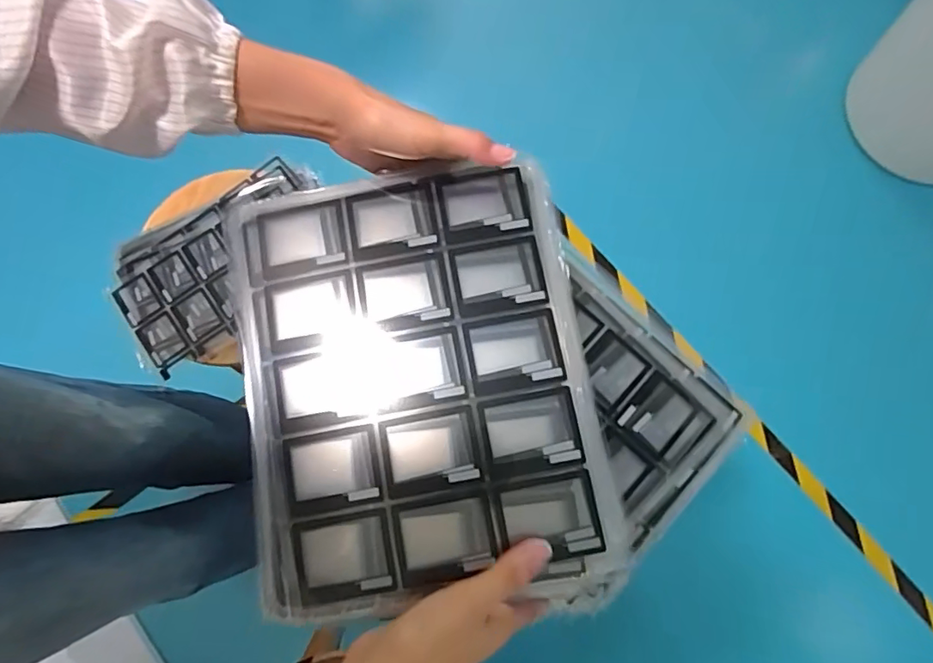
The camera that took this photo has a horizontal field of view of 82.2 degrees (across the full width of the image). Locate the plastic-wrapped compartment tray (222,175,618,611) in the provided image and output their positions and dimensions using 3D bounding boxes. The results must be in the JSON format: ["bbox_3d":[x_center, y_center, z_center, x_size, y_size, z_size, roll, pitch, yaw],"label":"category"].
[{"bbox_3d":[-0.036,0.031,0.355,0.224,0.014,0.281,-9,78,0],"label":"plastic-wrapped compartment tray"}]

